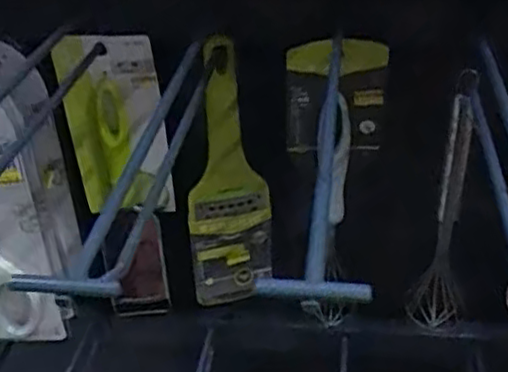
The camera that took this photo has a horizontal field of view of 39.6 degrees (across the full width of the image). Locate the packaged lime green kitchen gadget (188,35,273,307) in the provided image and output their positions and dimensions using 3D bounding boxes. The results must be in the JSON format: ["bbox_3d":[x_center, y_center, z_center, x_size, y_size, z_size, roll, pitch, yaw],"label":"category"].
[{"bbox_3d":[-0.021,0.001,0.592,0.069,0.262,0.031,-4,34,-2],"label":"packaged lime green kitchen gadget"}]

